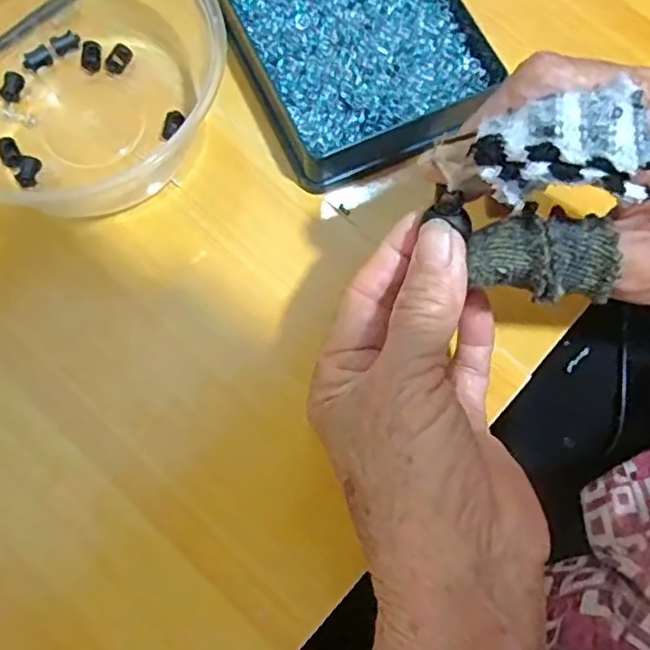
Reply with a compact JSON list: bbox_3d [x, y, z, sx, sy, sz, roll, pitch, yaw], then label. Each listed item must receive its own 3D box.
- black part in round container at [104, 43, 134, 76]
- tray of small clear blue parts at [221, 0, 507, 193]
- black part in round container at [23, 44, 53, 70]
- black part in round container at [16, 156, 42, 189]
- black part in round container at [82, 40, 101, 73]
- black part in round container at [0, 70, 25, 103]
[{"bbox_3d":[-0.108,-0.138,0.340,0.010,0.006,0.015,33,76,8],"label":"black part in round container"},{"bbox_3d":[0.010,-0.151,0.337,0.111,0.029,0.150,-22,75,-7],"label":"tray of small clear blue parts"},{"bbox_3d":[-0.149,-0.137,0.339,0.014,0.009,0.009,-35,77,-11],"label":"black part in round container"},{"bbox_3d":[-0.145,-0.075,0.321,0.008,0.006,0.015,10,74,2],"label":"black part in round container"},{"bbox_3d":[-0.121,-0.139,0.340,0.009,0.007,0.014,5,74,0],"label":"black part in round container"},{"bbox_3d":[-0.160,-0.122,0.335,0.010,0.008,0.016,13,74,2],"label":"black part in round container"}]

